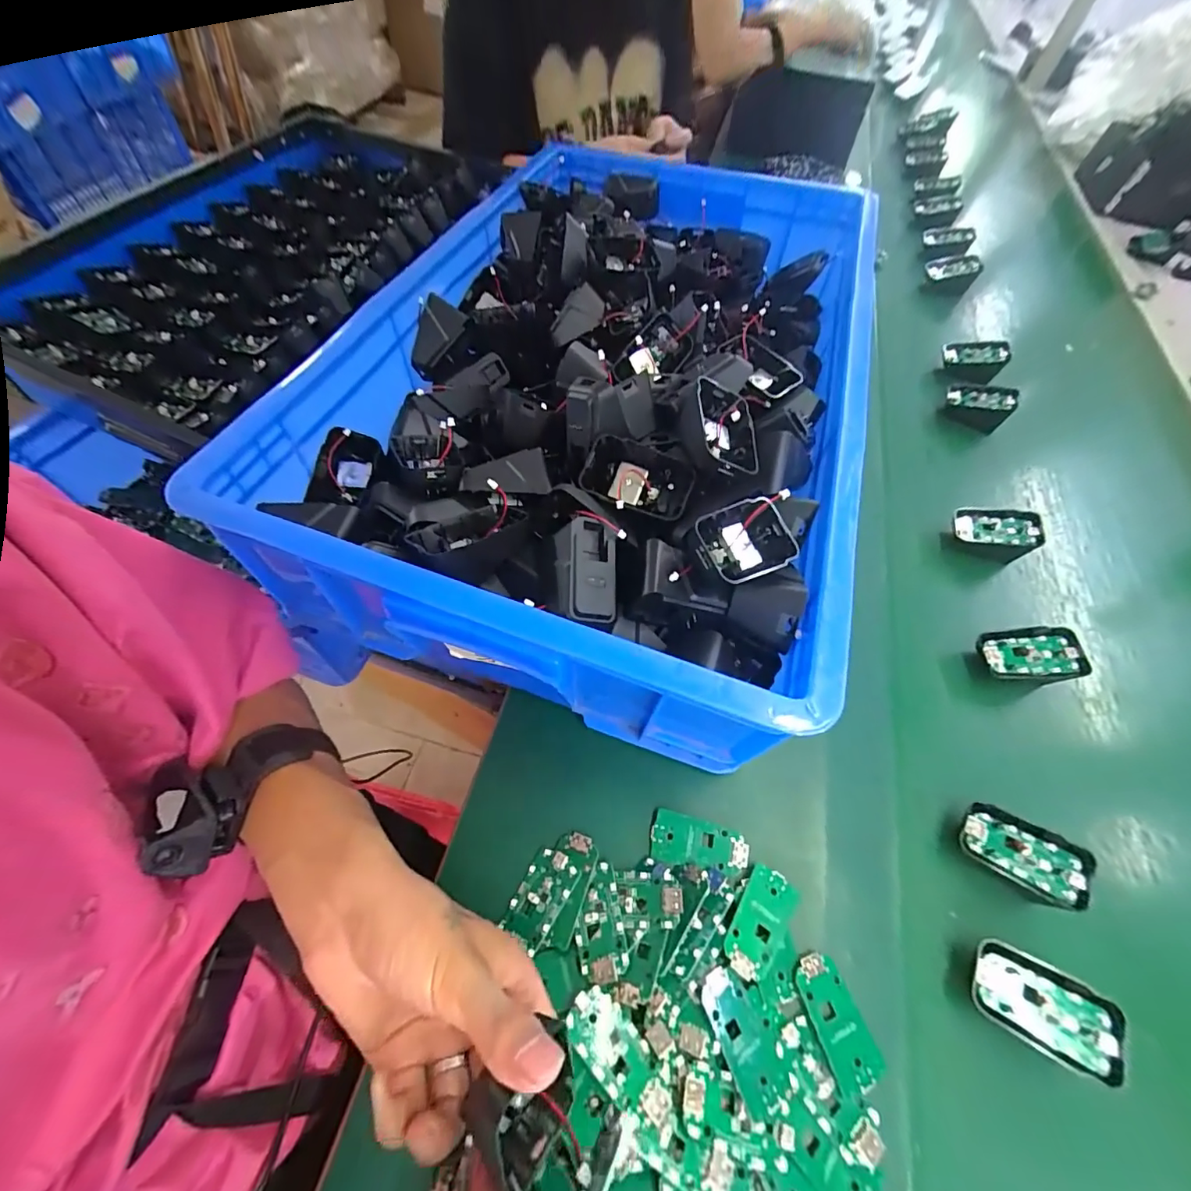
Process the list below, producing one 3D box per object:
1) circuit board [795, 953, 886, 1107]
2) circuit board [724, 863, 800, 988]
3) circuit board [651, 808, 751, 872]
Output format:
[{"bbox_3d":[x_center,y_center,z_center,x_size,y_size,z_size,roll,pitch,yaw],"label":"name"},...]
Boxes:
[{"bbox_3d":[0.141,0.248,0.295,0.031,0.005,0.065,-17,62,-14],"label":"circuit board"},{"bbox_3d":[0.103,0.203,0.314,0.032,0.009,0.061,32,62,13],"label":"circuit board"},{"bbox_3d":[0.070,0.169,0.341,0.064,0.005,0.031,14,60,4],"label":"circuit board"}]

